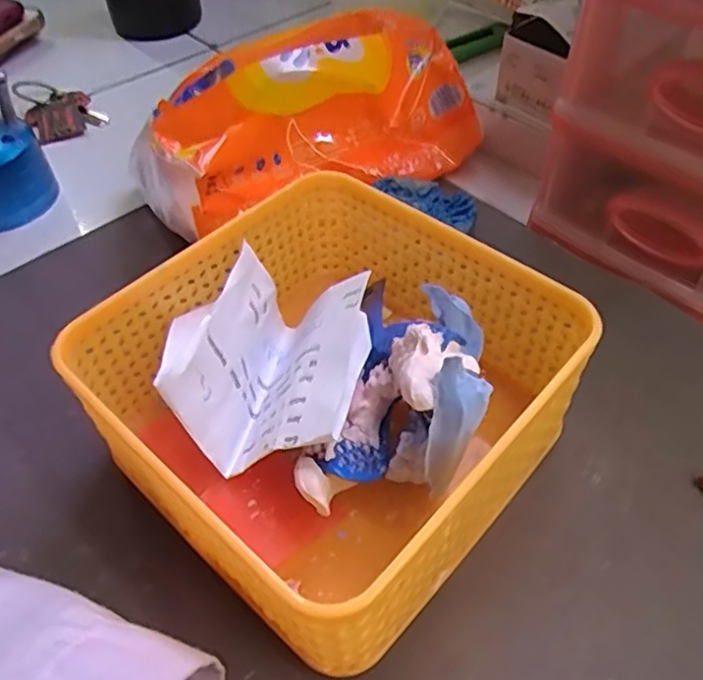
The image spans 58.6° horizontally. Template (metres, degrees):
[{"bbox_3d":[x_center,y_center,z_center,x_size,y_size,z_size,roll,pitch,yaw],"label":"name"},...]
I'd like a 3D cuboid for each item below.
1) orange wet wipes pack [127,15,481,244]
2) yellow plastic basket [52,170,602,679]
[{"bbox_3d":[-0.023,-0.111,0.322,0.171,0.077,0.079,-26,53,-19],"label":"orange wet wipes pack"},{"bbox_3d":[-0.005,0.015,0.218,0.132,0.069,0.141,32,58,27],"label":"yellow plastic basket"}]

